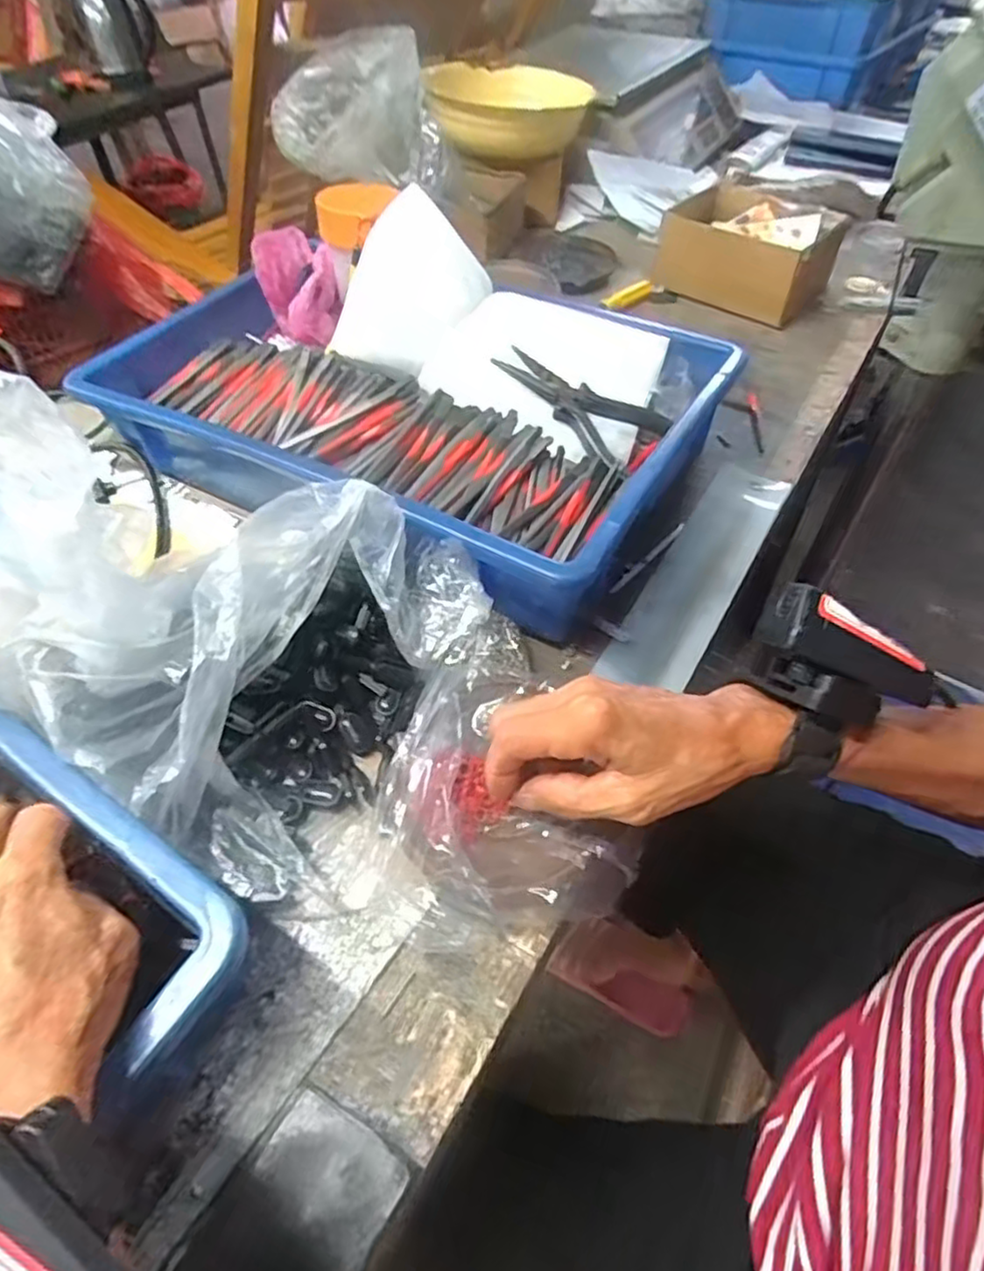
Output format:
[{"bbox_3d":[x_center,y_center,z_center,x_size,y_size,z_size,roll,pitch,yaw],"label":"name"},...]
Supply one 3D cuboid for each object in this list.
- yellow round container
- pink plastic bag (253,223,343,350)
[{"bbox_3d":[0.019,-0.606,0.782,0.187,0.058,0.167,3,51,4],"label":"yellow round container"},{"bbox_3d":[-0.170,-0.302,0.587,0.059,0.065,0.084,-24,55,-17],"label":"pink plastic bag"}]

